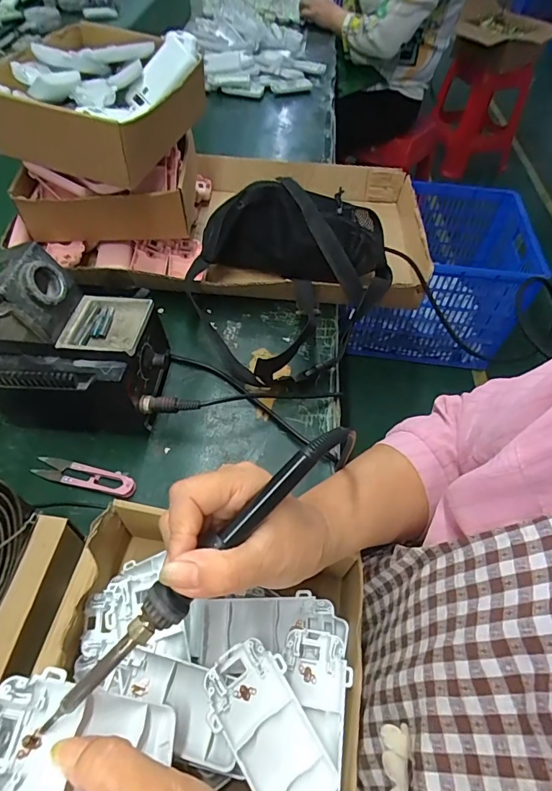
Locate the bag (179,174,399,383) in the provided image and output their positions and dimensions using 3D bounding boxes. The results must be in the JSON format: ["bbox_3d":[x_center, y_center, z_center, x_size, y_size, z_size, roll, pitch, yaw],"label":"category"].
[{"bbox_3d":[0.015,-0.156,0.546,0.239,0.100,0.301,14,54,7],"label":"bag"}]

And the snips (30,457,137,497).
[{"bbox_3d":[-0.184,0.077,0.421,0.102,0.012,0.024,13,54,6],"label":"snips"}]

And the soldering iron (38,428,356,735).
[{"bbox_3d":[-0.033,0.088,0.233,0.211,0.017,0.020,-42,66,-15],"label":"soldering iron"}]

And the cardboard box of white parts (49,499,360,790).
[{"bbox_3d":[-0.048,0.182,0.299,0.203,0.085,0.176,10,54,4],"label":"cardboard box of white parts"}]

